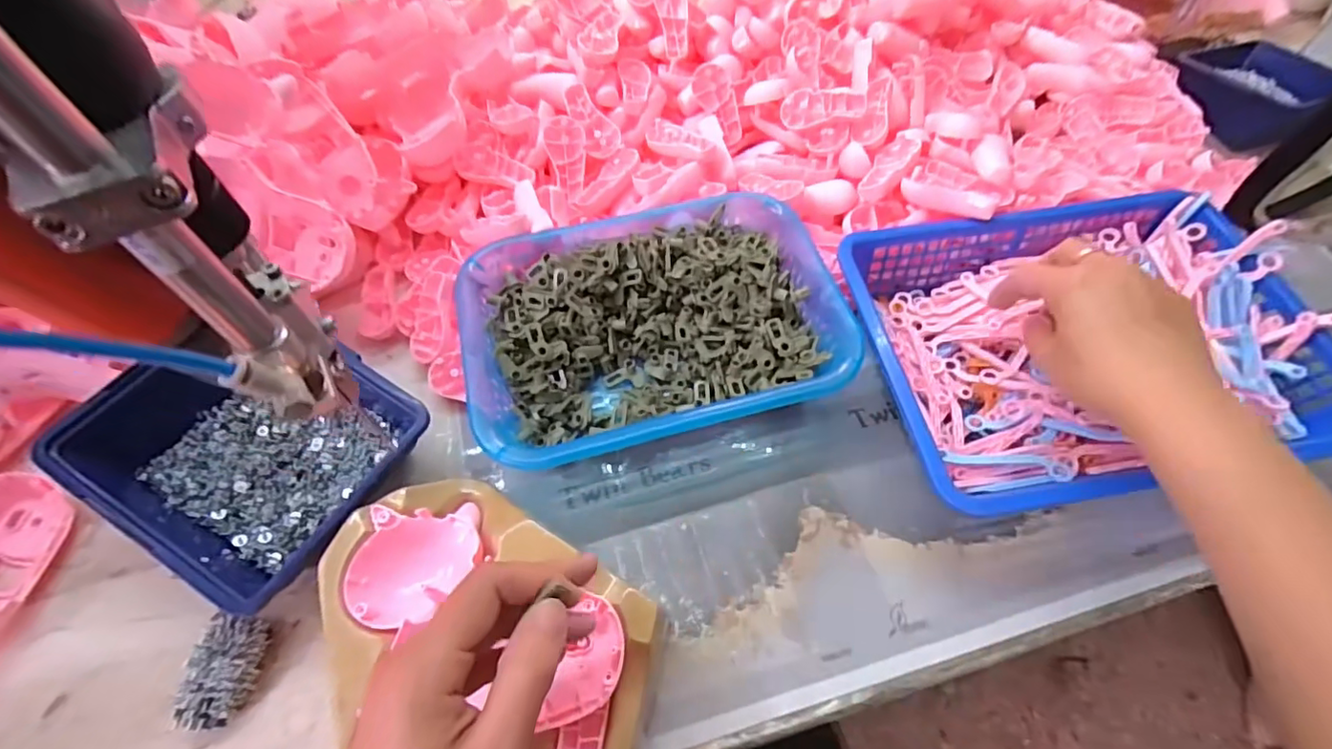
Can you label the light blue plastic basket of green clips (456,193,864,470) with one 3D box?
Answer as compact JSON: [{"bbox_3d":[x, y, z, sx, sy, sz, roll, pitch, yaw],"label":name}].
[{"bbox_3d":[-0.010,-0.040,0.410,0.253,0.058,0.182,-15,61,-8],"label":"light blue plastic basket of green clips"}]

